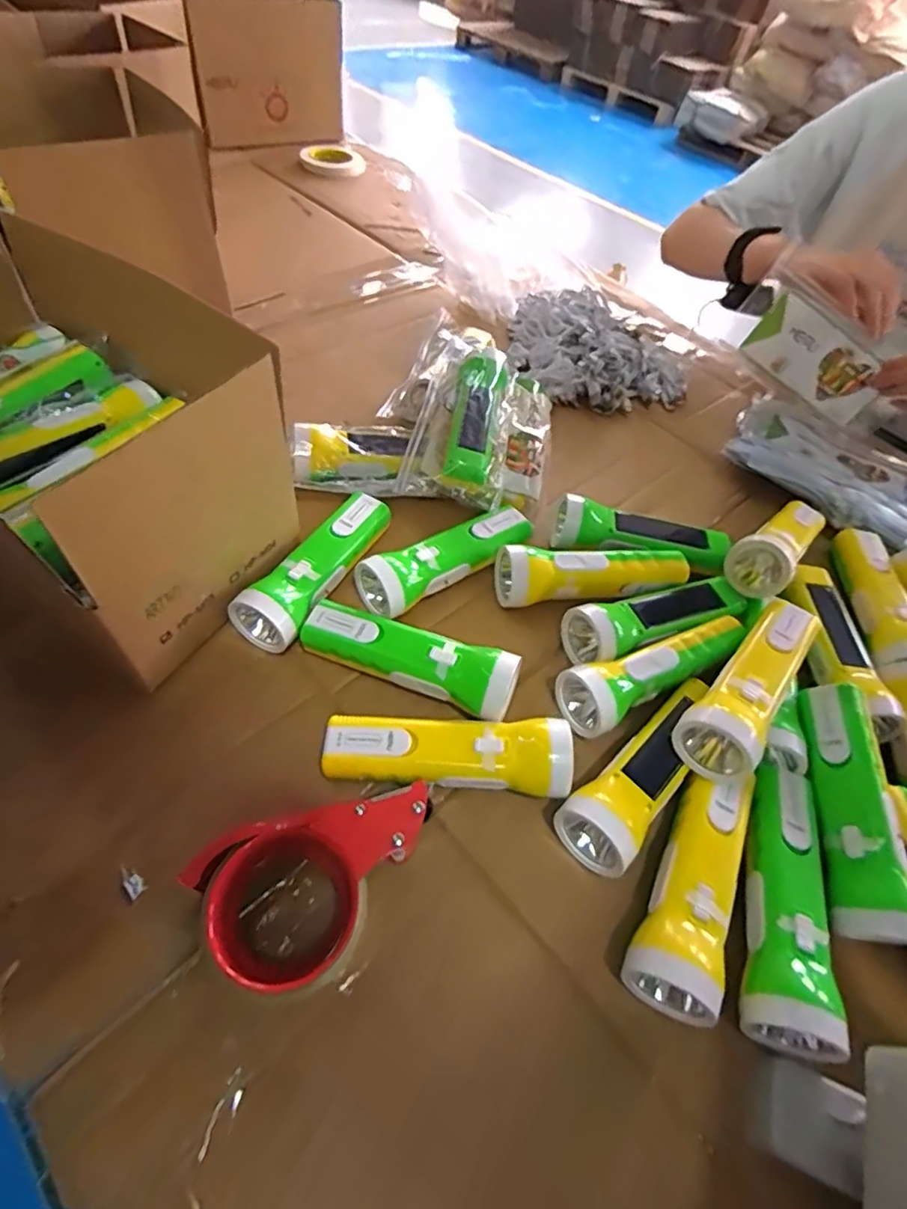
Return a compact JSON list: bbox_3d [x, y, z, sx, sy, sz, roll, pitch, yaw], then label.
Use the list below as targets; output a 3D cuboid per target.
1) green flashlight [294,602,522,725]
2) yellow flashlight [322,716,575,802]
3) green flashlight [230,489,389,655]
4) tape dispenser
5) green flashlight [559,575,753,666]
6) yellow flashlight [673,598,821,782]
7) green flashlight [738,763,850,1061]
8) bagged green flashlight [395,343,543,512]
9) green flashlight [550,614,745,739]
[{"bbox_3d":[-0.035,0.041,0.450,0.168,0.047,0.049,23,54,9],"label":"green flashlight"},{"bbox_3d":[-0.005,0.107,0.408,0.167,0.048,0.049,5,53,-3],"label":"yellow flashlight"},{"bbox_3d":[-0.113,-0.038,0.494,0.053,0.051,0.169,25,55,11],"label":"green flashlight"},{"bbox_3d":[-0.078,0.171,0.344,0.138,0.071,0.094,-8,54,-16],"label":"tape dispenser"},{"bbox_3d":[0.175,0.006,0.490,0.169,0.043,0.054,-16,57,-18],"label":"green flashlight"},{"bbox_3d":[0.224,0.055,0.429,0.052,0.049,0.165,40,58,20],"label":"yellow flashlight"},{"bbox_3d":[0.215,0.181,0.366,0.049,0.045,0.168,22,54,9],"label":"green flashlight"},{"bbox_3d":[0.032,-0.190,0.589,0.135,0.039,0.208,14,53,3],"label":"bagged green flashlight"},{"bbox_3d":[0.159,0.051,0.462,0.173,0.049,0.053,-20,59,-21],"label":"green flashlight"}]

